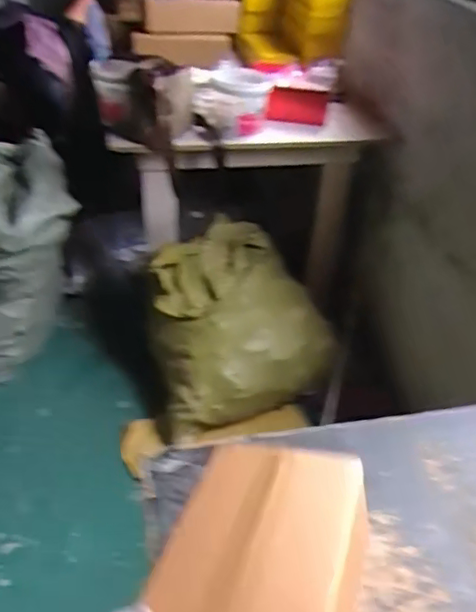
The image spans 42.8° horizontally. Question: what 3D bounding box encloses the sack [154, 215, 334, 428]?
[{"bbox_3d":[-0.002,0.037,1.956,0.552,0.353,0.541,-12,41,-19],"label":"sack"}]

